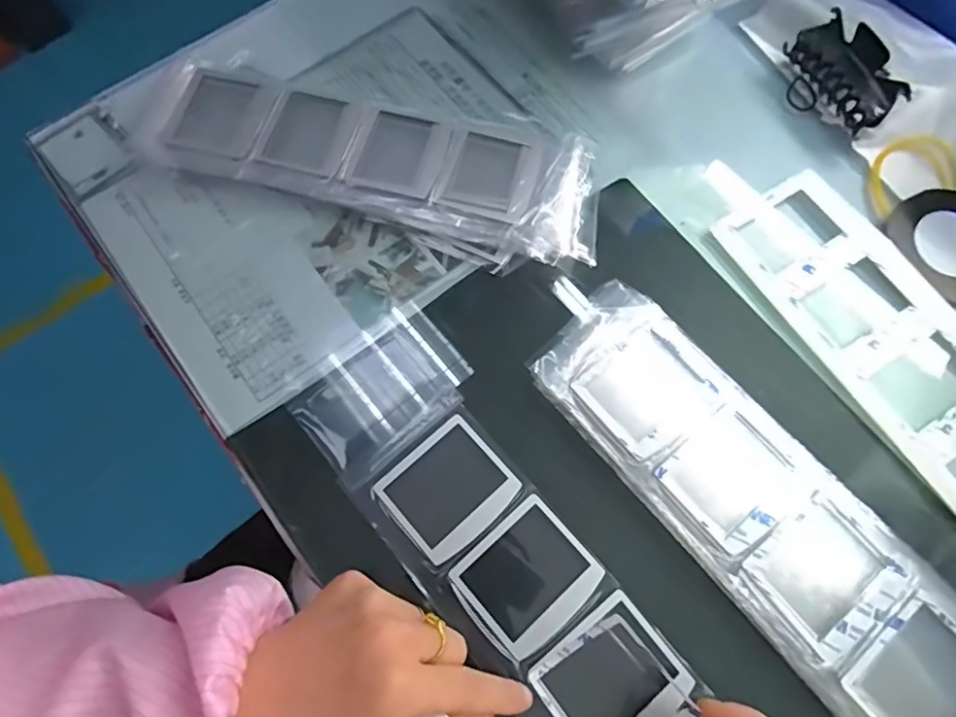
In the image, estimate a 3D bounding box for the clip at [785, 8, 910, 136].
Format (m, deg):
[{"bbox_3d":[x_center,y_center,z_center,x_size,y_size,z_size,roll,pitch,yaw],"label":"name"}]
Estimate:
[{"bbox_3d":[0.261,-0.202,0.391,0.030,0.044,0.085,-22,70,-7],"label":"clip"}]

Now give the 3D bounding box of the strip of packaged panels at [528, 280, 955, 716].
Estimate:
[{"bbox_3d":[0.166,0.096,0.298,0.088,0.018,0.331,-39,73,-13],"label":"strip of packaged panels"}]

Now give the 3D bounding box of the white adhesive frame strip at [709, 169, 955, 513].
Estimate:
[{"bbox_3d":[0.275,0.014,0.333,0.091,0.006,0.310,-30,72,-8],"label":"white adhesive frame strip"}]

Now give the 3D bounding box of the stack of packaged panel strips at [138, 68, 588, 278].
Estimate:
[{"bbox_3d":[-0.074,-0.139,0.384,0.317,0.025,0.097,17,70,8],"label":"stack of packaged panel strips"}]

